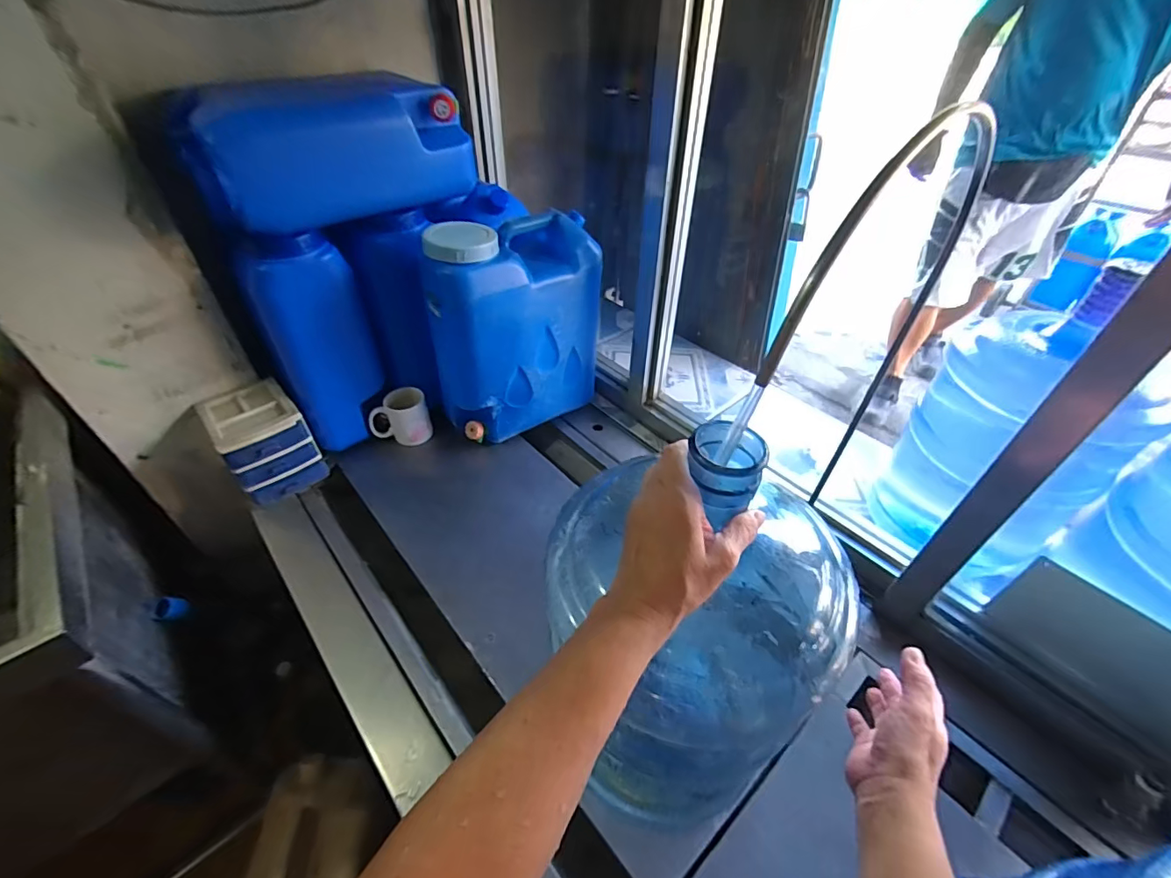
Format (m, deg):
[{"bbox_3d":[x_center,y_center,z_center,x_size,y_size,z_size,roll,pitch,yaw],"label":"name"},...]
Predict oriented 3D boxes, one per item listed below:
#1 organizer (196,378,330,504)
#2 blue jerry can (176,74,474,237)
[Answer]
[{"bbox_3d":[-0.596,0.007,0.925,0.135,0.151,0.172,-32,52,-30],"label":"organizer"},{"bbox_3d":[-0.407,-0.462,0.805,0.394,0.178,0.177,-32,52,-30],"label":"blue jerry can"}]

